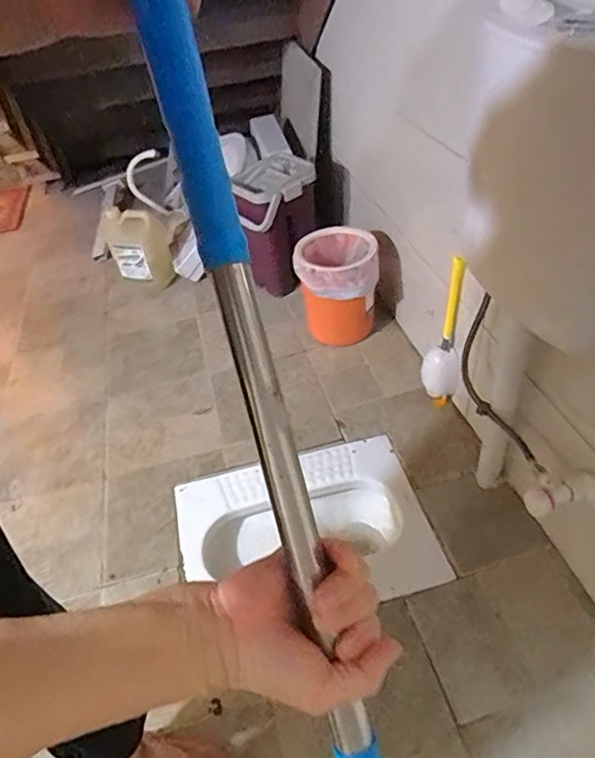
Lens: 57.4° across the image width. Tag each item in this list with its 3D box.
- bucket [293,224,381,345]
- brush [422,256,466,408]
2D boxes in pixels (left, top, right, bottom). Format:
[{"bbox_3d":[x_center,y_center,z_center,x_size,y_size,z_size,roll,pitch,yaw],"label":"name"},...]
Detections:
[{"bbox_3d":[0.110,-0.258,1.588,0.224,0.305,0.224,-4,42,4],"label":"bucket"},{"bbox_3d":[0.361,-0.092,1.314,0.084,0.412,0.098,8,44,16],"label":"brush"}]

